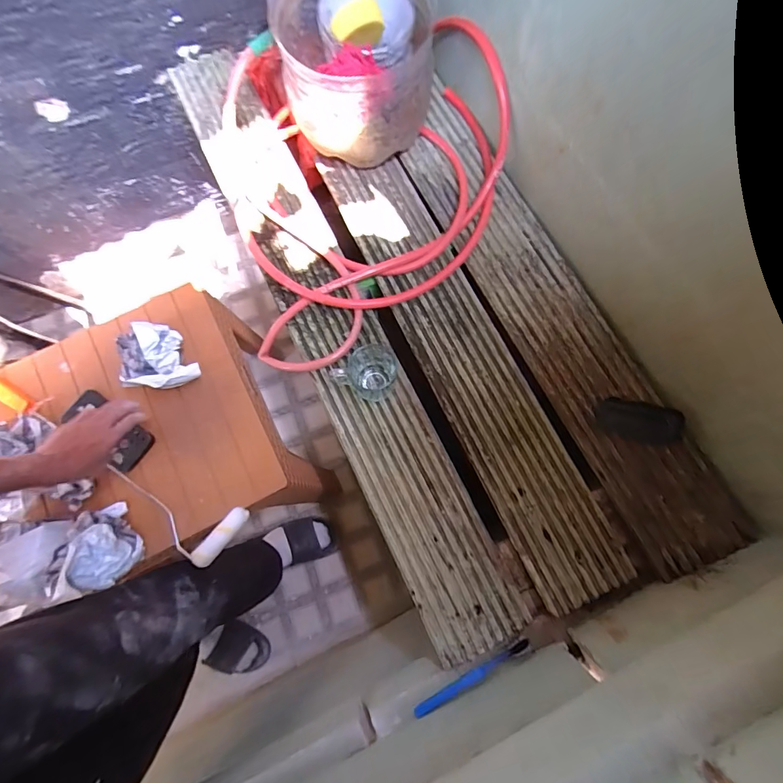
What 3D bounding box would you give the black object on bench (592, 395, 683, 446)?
[{"bbox_3d":[0.364,0.042,0.612,0.108,0.039,0.057,16,76,3],"label":"black object on bench"}]

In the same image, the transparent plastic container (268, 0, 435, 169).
[{"bbox_3d":[-0.057,-0.550,0.690,0.245,0.169,0.273,0,75,-1],"label":"transparent plastic container"}]

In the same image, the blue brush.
[{"bbox_3d":[0.112,0.397,0.576,0.180,0.017,0.017,-30,78,-8],"label":"blue brush"}]

